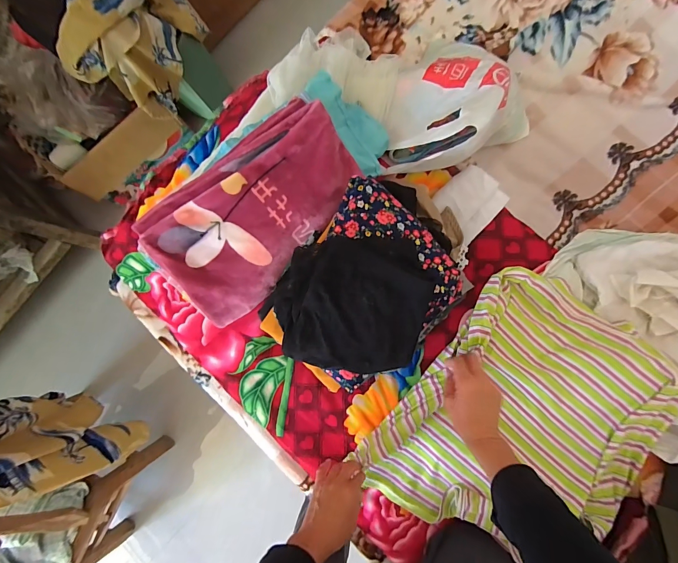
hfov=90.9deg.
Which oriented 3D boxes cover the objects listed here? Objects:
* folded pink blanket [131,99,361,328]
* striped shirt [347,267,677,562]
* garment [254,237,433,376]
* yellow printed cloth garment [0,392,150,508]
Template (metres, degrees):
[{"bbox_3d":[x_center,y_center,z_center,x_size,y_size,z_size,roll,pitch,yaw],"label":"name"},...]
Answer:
[{"bbox_3d":[-0.124,-0.102,0.521,0.341,0.050,0.209,-39,105,3],"label":"folded pink blanket"},{"bbox_3d":[0.306,0.244,0.570,0.354,0.072,0.481,38,89,8],"label":"striped shirt"},{"bbox_3d":[0.011,0.025,0.441,0.212,0.055,0.184,8,85,7],"label":"garment"},{"bbox_3d":[-0.693,0.375,0.772,0.180,0.522,0.148,24,87,29],"label":"yellow printed cloth garment"}]

